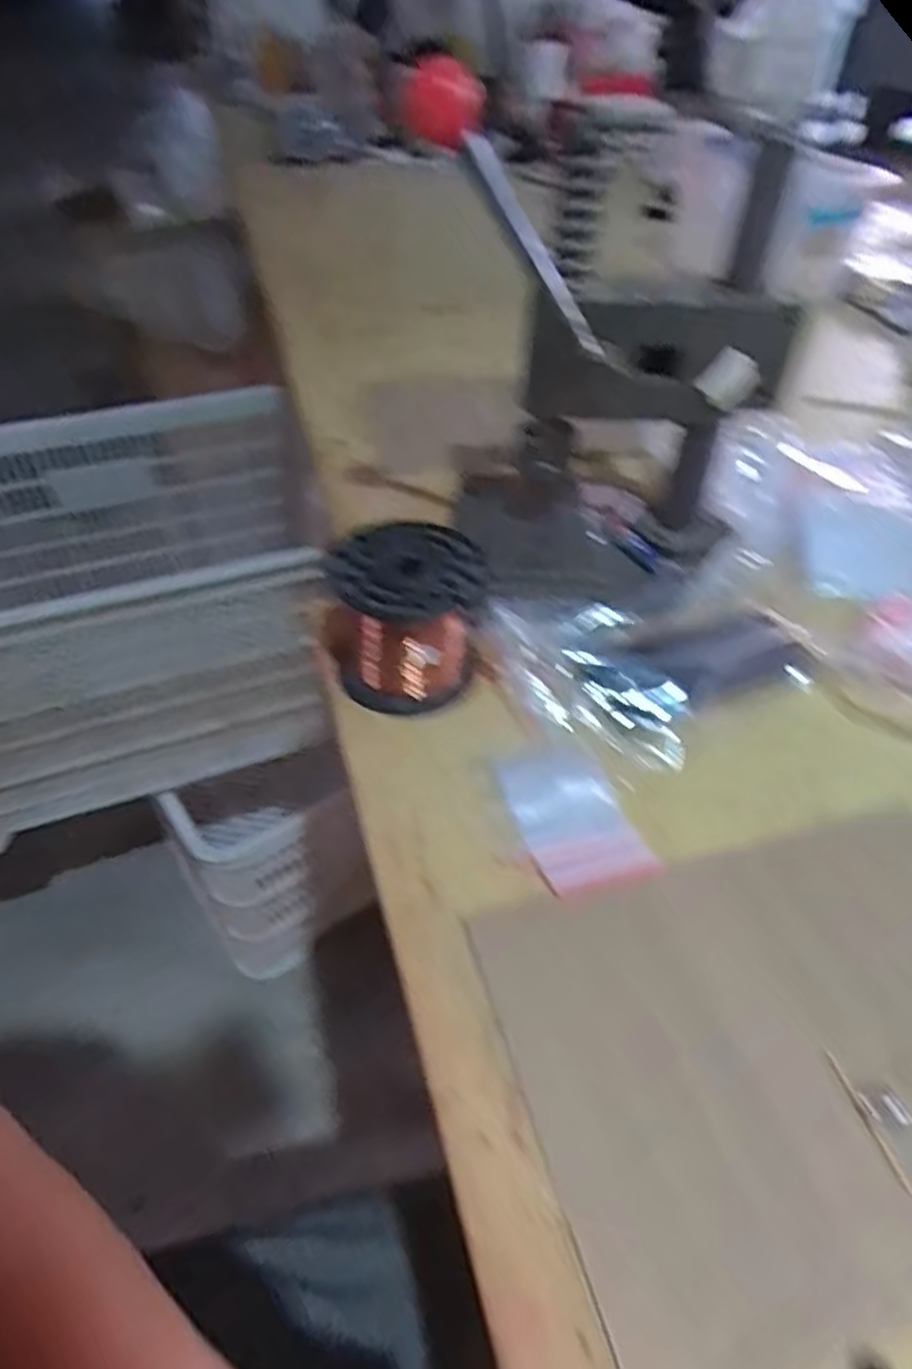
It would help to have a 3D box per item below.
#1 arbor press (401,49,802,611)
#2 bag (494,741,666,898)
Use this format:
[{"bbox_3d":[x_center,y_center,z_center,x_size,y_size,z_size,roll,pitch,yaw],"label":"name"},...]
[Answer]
[{"bbox_3d":[0.095,-0.190,0.506,0.212,0.296,0.150,15,46,15],"label":"arbor press"},{"bbox_3d":[0.066,0.076,0.451,0.064,0.009,0.098,-16,46,-16],"label":"bag"}]

